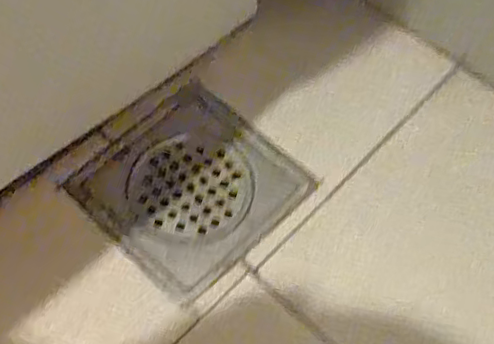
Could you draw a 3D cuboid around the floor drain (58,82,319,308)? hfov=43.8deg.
[{"bbox_3d":[-0.047,0.013,0.533,0.153,0.014,0.158,41,68,18],"label":"floor drain"}]

